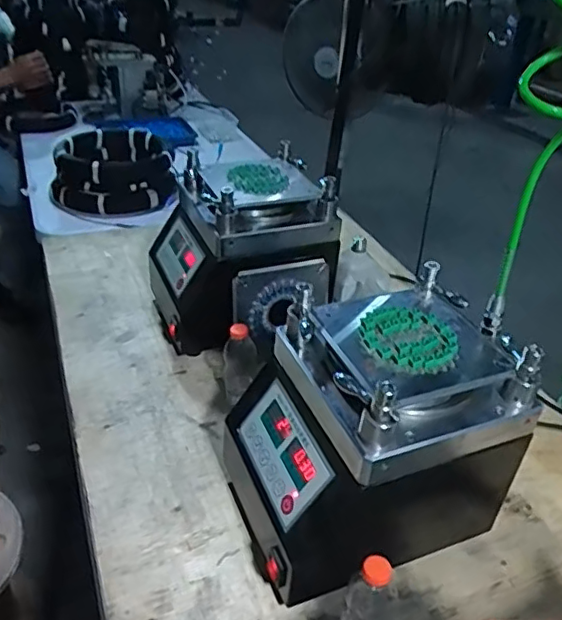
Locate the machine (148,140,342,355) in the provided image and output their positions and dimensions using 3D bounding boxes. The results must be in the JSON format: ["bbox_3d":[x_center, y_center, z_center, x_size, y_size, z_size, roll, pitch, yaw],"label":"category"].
[{"bbox_3d":[-0.073,-0.097,1.024,0.278,0.285,0.224,-9,36,-20],"label":"machine"}]

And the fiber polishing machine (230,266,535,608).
[{"bbox_3d":[0.106,0.149,0.681,0.289,0.282,0.229,-10,36,-21],"label":"fiber polishing machine"}]

